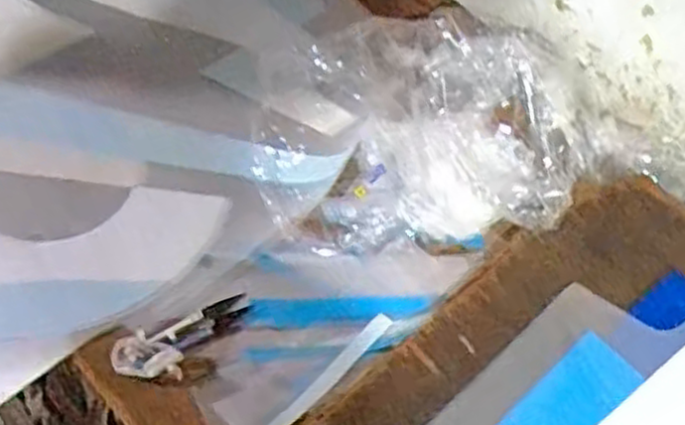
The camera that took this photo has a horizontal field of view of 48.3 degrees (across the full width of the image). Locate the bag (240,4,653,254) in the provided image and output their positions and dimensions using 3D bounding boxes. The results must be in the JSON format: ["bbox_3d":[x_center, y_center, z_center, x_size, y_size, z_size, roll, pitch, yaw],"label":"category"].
[{"bbox_3d":[0.104,-0.090,0.772,0.380,0.131,0.254,-22,59,-17],"label":"bag"}]

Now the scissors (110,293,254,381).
[{"bbox_3d":[-0.138,0.115,0.679,0.127,0.024,0.049,-22,59,-17],"label":"scissors"}]

